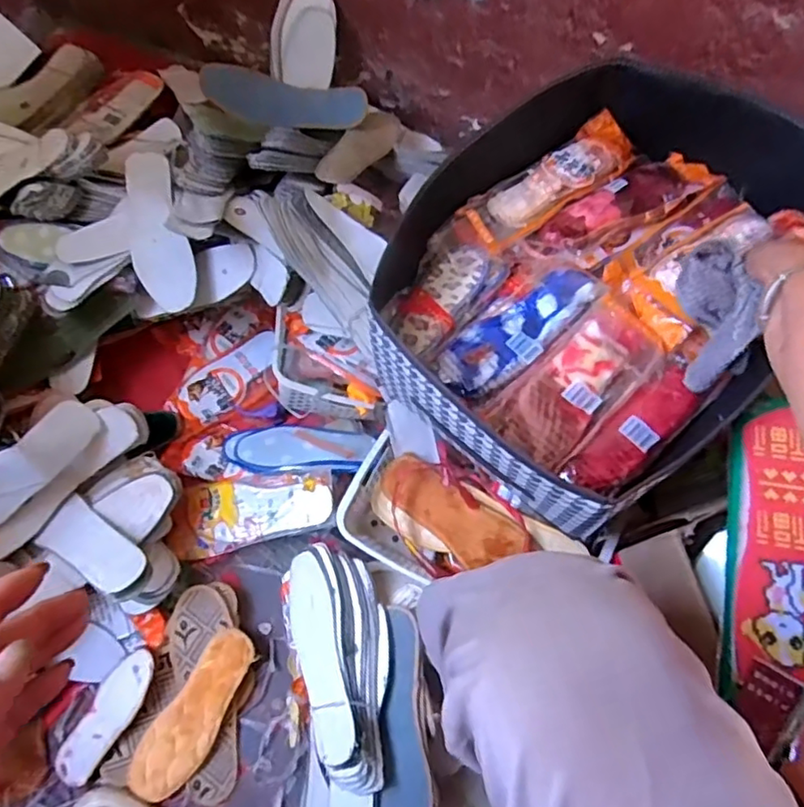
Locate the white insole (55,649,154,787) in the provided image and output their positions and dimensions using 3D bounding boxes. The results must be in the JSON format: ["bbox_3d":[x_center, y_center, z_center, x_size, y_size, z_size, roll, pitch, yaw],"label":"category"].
[{"bbox_3d":[-0.323,0.342,0.663,0.050,0.009,0.145,30,80,21],"label":"white insole"}]

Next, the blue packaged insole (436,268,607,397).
[{"bbox_3d":[0.116,-0.079,0.604,0.178,0.028,0.070,-38,74,-16],"label":"blue packaged insole"}]

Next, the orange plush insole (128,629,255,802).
[{"bbox_3d":[-0.227,0.343,0.671,0.067,0.016,0.178,31,70,10],"label":"orange plush insole"}]

